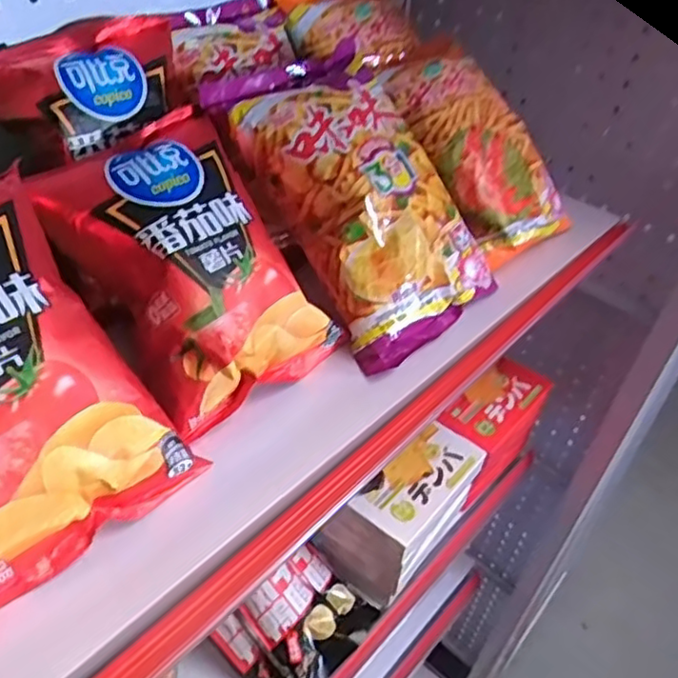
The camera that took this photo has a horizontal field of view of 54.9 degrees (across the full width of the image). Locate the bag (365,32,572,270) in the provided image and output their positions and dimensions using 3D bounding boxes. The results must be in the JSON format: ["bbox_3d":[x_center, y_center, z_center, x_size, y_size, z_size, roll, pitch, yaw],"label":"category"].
[{"bbox_3d":[0.112,-0.154,0.533,0.118,0.033,0.192,-39,97,-29],"label":"bag"}]

